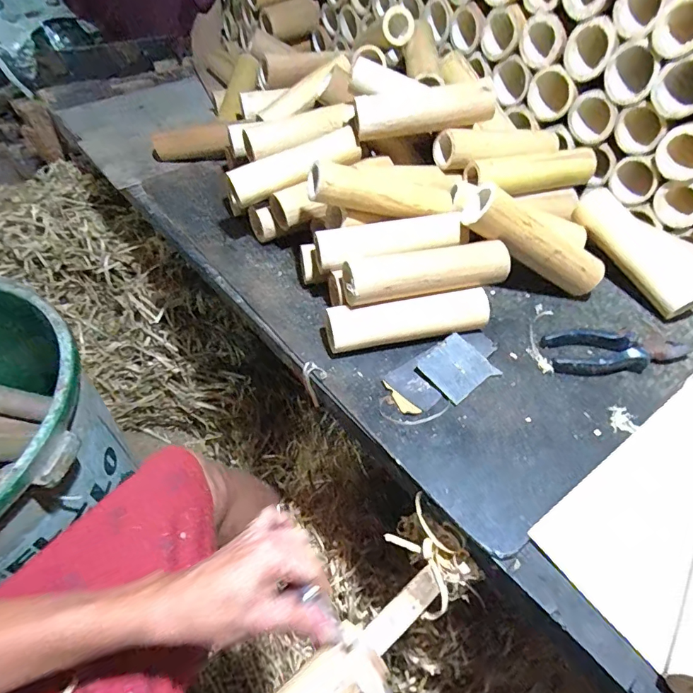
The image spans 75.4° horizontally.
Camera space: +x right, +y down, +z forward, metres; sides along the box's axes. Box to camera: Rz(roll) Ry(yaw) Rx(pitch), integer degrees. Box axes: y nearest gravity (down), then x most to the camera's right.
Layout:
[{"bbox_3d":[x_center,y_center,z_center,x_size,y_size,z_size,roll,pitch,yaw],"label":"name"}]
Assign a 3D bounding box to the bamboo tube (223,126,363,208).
[{"bbox_3d":[-0.067,-0.238,0.594,0.175,0.039,0.051,-28,58,-18],"label":"bamboo tube"}]

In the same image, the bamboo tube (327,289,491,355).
[{"bbox_3d":[0.070,-0.028,0.498,0.182,0.040,0.038,-9,54,-6],"label":"bamboo tube"}]

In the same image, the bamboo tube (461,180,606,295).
[{"bbox_3d":[0.224,-0.121,0.527,0.179,0.054,0.046,28,54,-14],"label":"bamboo tube"}]

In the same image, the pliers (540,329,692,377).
[{"bbox_3d":[0.294,0.006,0.488,0.143,0.019,0.050,-1,53,1],"label":"pliers"}]

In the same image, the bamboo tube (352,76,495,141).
[{"bbox_3d":[0.099,-0.310,0.585,0.177,0.052,0.049,-10,54,-6],"label":"bamboo tube"}]

